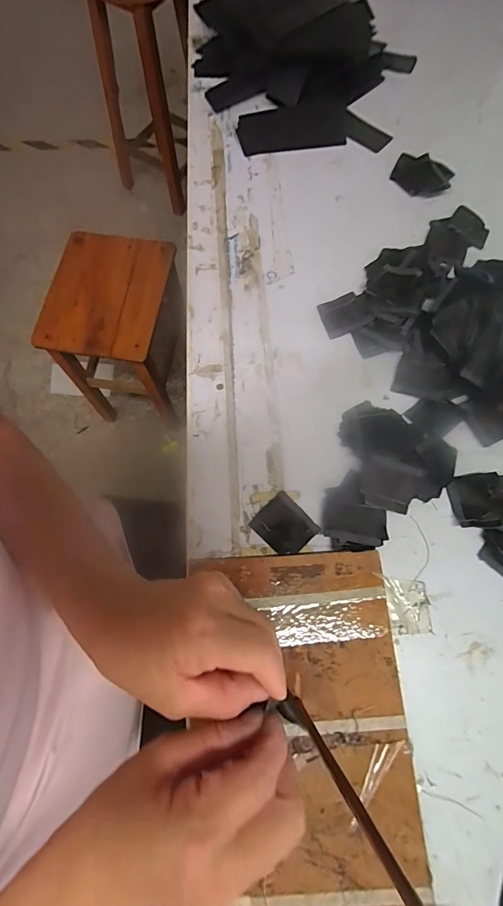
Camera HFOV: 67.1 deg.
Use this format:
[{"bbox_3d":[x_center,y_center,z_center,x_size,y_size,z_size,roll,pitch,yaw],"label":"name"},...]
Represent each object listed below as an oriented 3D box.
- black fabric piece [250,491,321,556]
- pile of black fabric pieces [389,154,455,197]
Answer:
[{"bbox_3d":[0.033,0.072,0.373,0.047,0.004,0.054,-43,77,-13],"label":"black fabric piece"},{"bbox_3d":[0.234,-0.385,0.525,0.080,0.005,0.068,37,75,11],"label":"pile of black fabric pieces"}]

